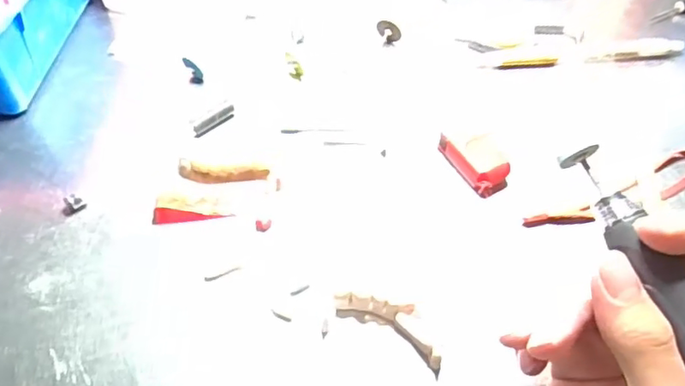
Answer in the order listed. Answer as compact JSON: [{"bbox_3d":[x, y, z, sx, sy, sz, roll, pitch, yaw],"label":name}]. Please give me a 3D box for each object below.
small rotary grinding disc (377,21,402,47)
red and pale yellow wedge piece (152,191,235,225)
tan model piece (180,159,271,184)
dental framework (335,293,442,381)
[{"bbox_3d":[0.033,-0.113,0.414,0.017,0.017,0.006,12,54,11],"label":"small rotary grinding disc"},{"bbox_3d":[-0.083,0.008,0.322,0.044,0.007,0.016,-4,52,-1],"label":"red and pale yellow wedge piece"},{"bbox_3d":[-0.070,-0.011,0.343,0.054,0.006,0.014,5,52,6],"label":"tan model piece"},{"bbox_3d":[0.025,0.061,0.280,0.057,0.011,0.022,26,57,20],"label":"dental framework"}]

